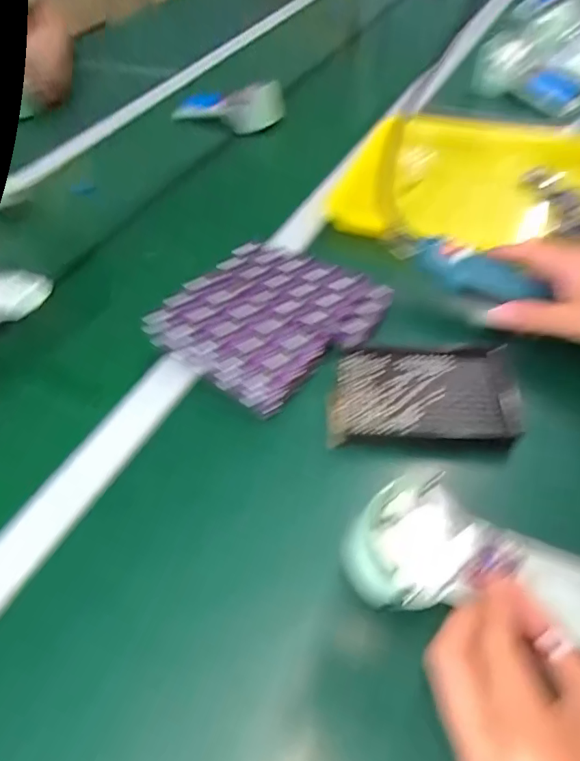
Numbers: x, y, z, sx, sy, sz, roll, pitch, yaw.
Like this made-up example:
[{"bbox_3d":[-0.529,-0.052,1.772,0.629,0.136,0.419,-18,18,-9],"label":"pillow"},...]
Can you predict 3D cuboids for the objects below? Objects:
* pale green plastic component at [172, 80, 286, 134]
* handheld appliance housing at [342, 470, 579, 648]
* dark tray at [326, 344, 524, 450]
[{"bbox_3d":[-0.100,-0.430,0.722,0.174,0.073,0.034,2,53,7],"label":"pale green plastic component"},{"bbox_3d":[0.122,0.107,0.258,0.181,0.027,0.067,18,55,-1],"label":"handheld appliance housing"},{"bbox_3d":[0.112,0.013,0.377,0.155,0.012,0.097,3,53,7],"label":"dark tray"}]

